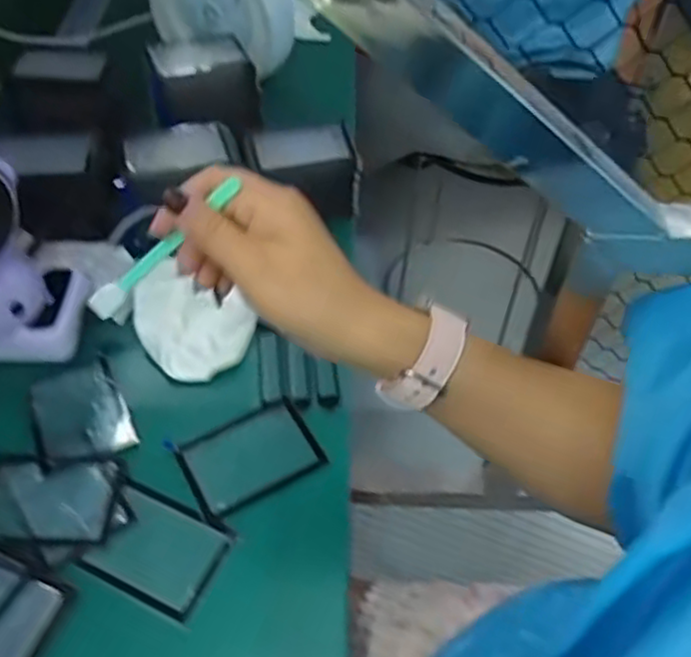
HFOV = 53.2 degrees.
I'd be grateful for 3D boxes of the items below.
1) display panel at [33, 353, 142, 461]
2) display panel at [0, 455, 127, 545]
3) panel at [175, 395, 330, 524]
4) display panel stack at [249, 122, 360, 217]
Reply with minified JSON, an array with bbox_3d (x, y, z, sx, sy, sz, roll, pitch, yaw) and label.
[{"bbox_3d":[-0.175,0.056,0.455,0.055,0.004,0.079,-21,51,-20],"label":"display panel"},{"bbox_3d":[-0.179,0.101,0.415,0.081,0.004,0.056,1,52,-3],"label":"display panel"},{"bbox_3d":[-0.060,0.080,0.438,0.080,0.004,0.059,-23,57,-20],"label":"panel"},{"bbox_3d":[-0.036,-0.132,0.579,0.083,0.058,0.050,-7,53,-10],"label":"display panel stack"}]

